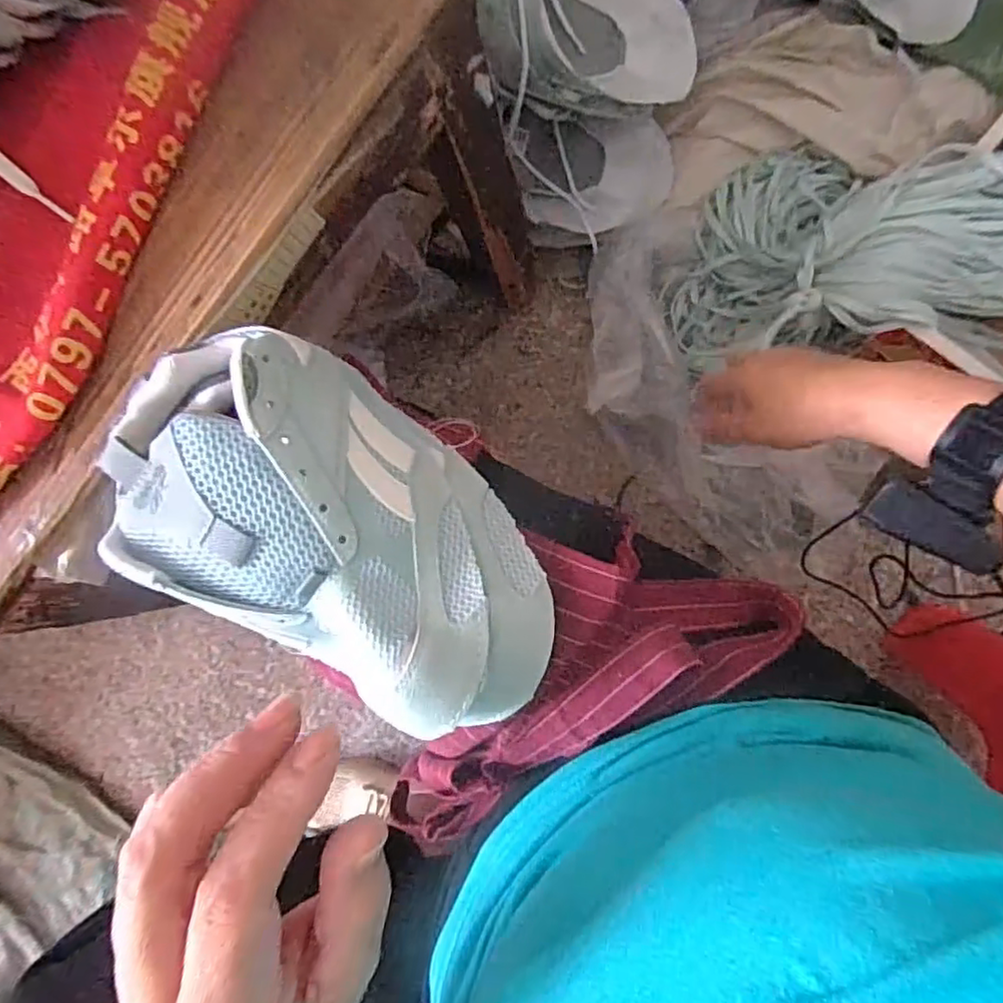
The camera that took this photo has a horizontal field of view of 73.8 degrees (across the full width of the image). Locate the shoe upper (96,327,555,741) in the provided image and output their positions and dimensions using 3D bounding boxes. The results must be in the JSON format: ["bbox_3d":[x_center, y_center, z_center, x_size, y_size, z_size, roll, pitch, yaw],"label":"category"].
[{"bbox_3d":[-0.080,0.018,0.326,0.228,0.074,0.134,36,93,6],"label":"shoe upper"}]

